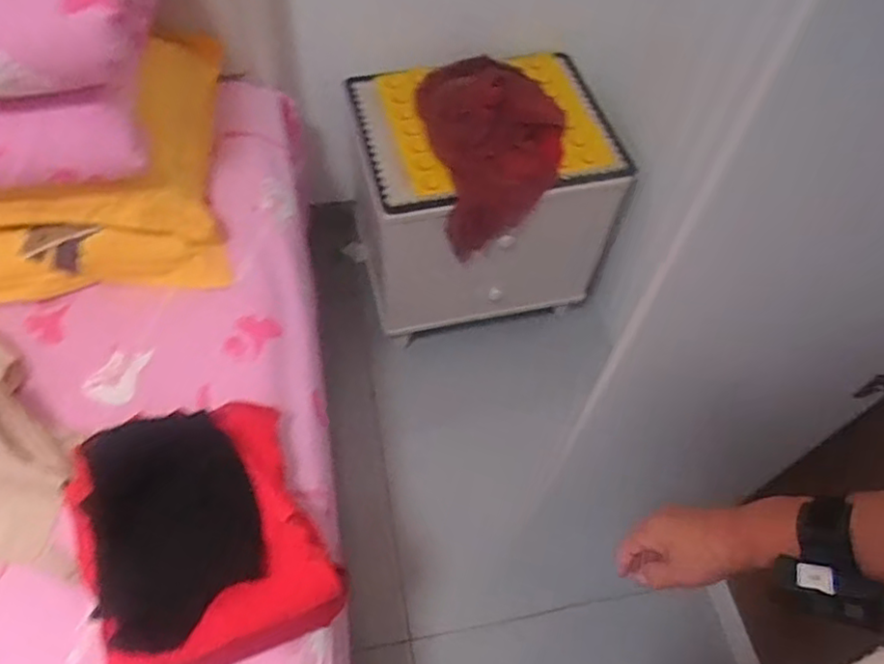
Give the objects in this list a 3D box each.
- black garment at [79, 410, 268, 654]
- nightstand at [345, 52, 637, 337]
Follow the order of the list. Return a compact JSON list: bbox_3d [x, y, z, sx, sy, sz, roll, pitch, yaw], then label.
[{"bbox_3d":[-0.305,0.213,0.728,0.186,0.049,0.246,-17,59,-14],"label":"black garment"},{"bbox_3d":[0.067,-0.289,1.468,0.507,0.450,0.401,-11,58,-10],"label":"nightstand"}]

